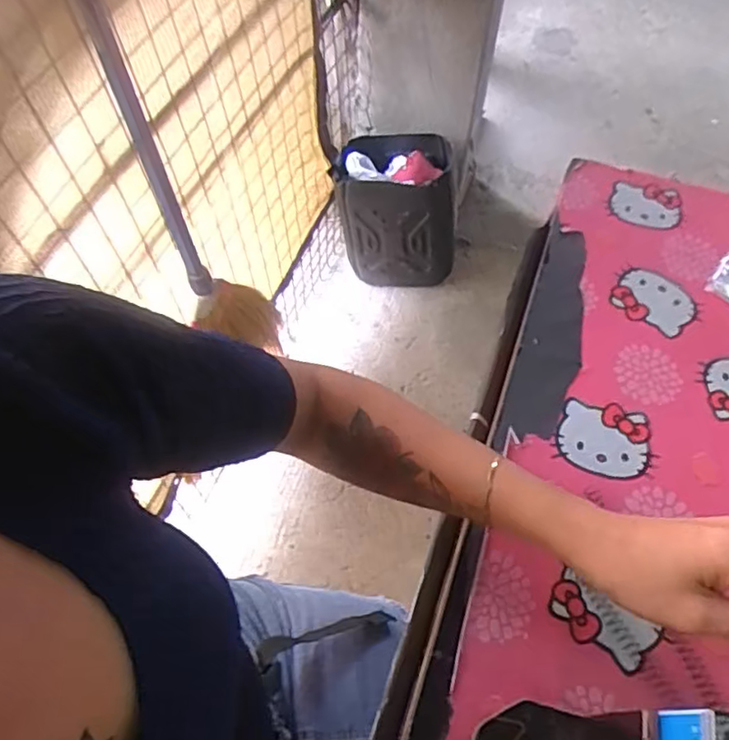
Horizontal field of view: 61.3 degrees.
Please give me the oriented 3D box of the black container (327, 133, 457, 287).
[{"bbox_3d":[0.076,-0.412,1.629,0.296,0.315,0.299,-5,58,-3],"label":"black container"}]

